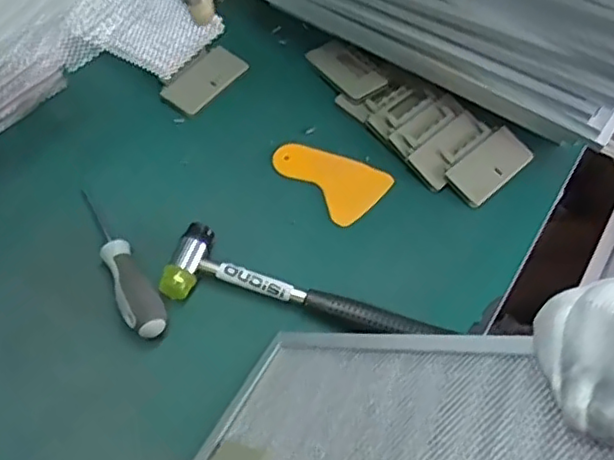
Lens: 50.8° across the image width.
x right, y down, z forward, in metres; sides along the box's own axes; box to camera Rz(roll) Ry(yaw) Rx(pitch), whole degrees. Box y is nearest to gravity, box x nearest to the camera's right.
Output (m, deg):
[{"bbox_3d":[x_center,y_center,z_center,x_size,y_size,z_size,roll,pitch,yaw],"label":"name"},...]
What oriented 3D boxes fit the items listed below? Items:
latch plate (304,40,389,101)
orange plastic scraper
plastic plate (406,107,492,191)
[{"bbox_3d":[0.038,-0.159,0.642,0.040,0.013,0.083,-34,65,-22],"label":"latch plate"},{"bbox_3d":[0.022,-0.053,0.587,0.101,0.009,0.065,40,74,19],"label":"orange plastic scraper"},{"bbox_3d":[0.132,-0.076,0.587,0.081,0.012,0.040,-37,67,-23],"label":"plastic plate"}]

